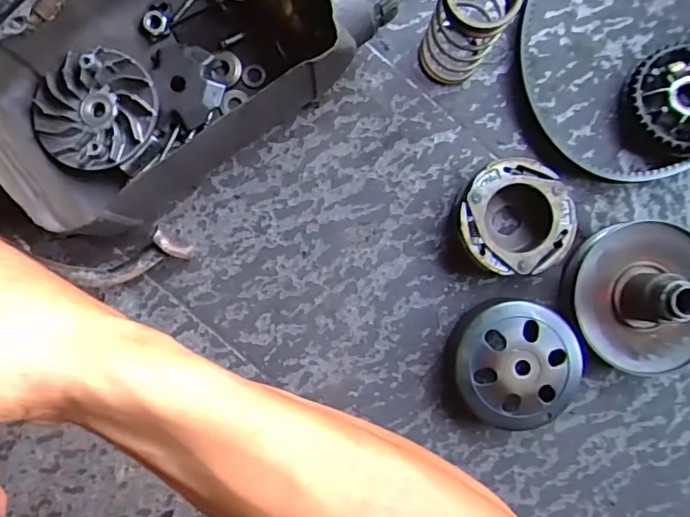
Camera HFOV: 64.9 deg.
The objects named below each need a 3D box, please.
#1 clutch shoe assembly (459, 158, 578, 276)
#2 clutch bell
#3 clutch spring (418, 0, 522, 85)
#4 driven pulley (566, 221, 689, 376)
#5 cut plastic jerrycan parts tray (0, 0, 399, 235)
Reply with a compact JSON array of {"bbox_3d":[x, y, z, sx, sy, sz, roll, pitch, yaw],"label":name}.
[{"bbox_3d":[0.155,-0.037,0.503,0.099,0.040,0.100,-2,90,-2],"label":"clutch shoe assembly"},{"bbox_3d":[0.157,0.096,0.501,0.111,0.045,0.111,0,90,-2],"label":"clutch bell"},{"bbox_3d":[0.102,-0.195,0.456,0.058,0.126,0.057,0,90,-2],"label":"clutch spring"},{"bbox_3d":[0.284,0.036,0.489,0.146,0.077,0.138,3,90,-2],"label":"driven pulley"},{"bbox_3d":[-0.140,-0.175,0.461,0.329,0.100,0.186,-37,91,-2],"label":"cut plastic jerrycan parts tray"}]

